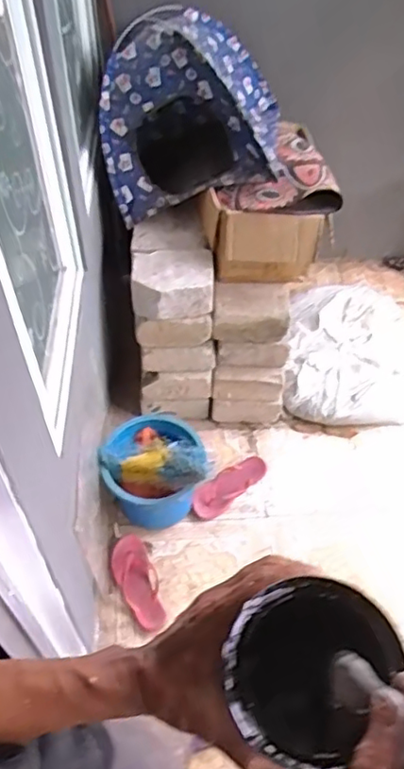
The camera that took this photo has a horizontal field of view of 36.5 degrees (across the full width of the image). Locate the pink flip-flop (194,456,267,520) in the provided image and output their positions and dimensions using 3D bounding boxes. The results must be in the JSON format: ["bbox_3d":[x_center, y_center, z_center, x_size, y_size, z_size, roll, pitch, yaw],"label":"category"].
[{"bbox_3d":[0.074,0.271,1.646,0.233,0.030,0.084,-36,61,-24],"label":"pink flip-flop"}]

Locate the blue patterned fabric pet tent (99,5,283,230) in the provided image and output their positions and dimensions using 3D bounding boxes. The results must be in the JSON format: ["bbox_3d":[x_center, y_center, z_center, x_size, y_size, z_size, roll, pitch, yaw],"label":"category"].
[{"bbox_3d":[-0.018,-0.690,1.548,0.434,0.358,0.414,2,53,1],"label":"blue patterned fabric pet tent"}]

